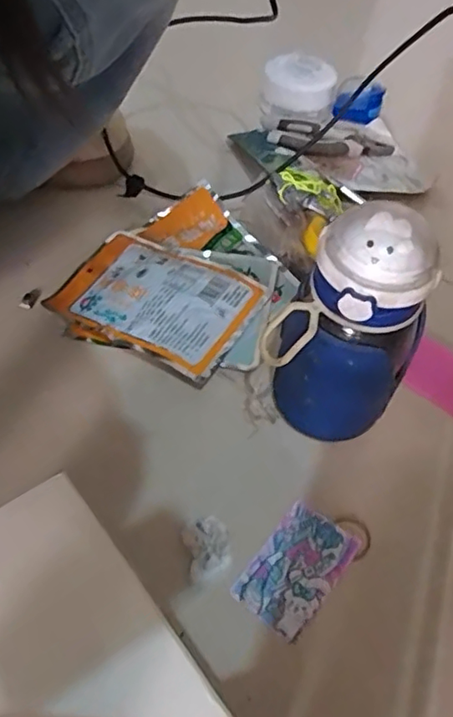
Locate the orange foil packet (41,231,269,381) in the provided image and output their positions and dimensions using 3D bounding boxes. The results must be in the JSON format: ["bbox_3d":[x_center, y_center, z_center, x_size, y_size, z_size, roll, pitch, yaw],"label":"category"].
[{"bbox_3d":[-0.064,-0.055,0.514,0.169,0.013,0.115,24,56,21],"label":"orange foil packet"}]

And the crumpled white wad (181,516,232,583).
[{"bbox_3d":[-0.012,0.128,0.385,0.027,0.027,0.035,-10,55,-12],"label":"crumpled white wad"}]

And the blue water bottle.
[{"bbox_3d":[0.078,-0.009,0.395,0.089,0.186,0.079,26,54,15],"label":"blue water bottle"}]

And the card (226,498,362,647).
[{"bbox_3d":[0.048,0.145,0.397,0.053,0.009,0.083,34,58,19],"label":"card"}]

